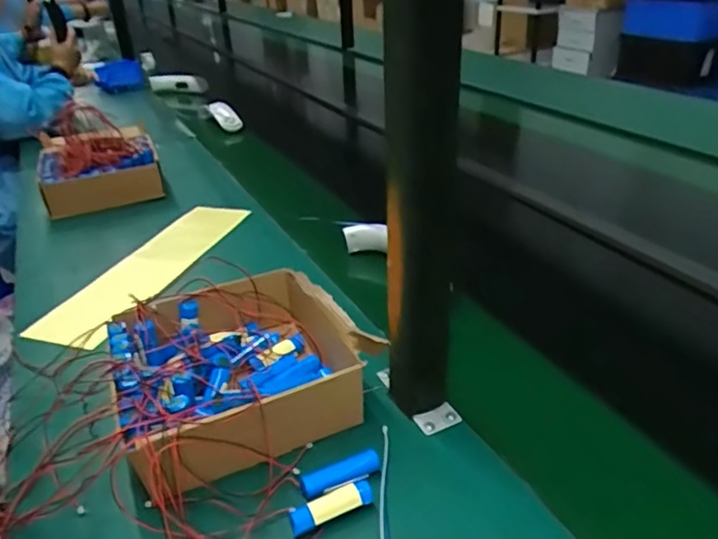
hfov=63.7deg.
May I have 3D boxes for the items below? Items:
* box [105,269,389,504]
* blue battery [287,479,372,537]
[{"bbox_3d":[-0.121,0.093,0.559,0.220,0.074,0.202,-20,34,-27],"label":"box"},{"bbox_3d":[-0.020,0.186,0.456,0.071,0.018,0.021,-19,33,-25],"label":"blue battery"}]

